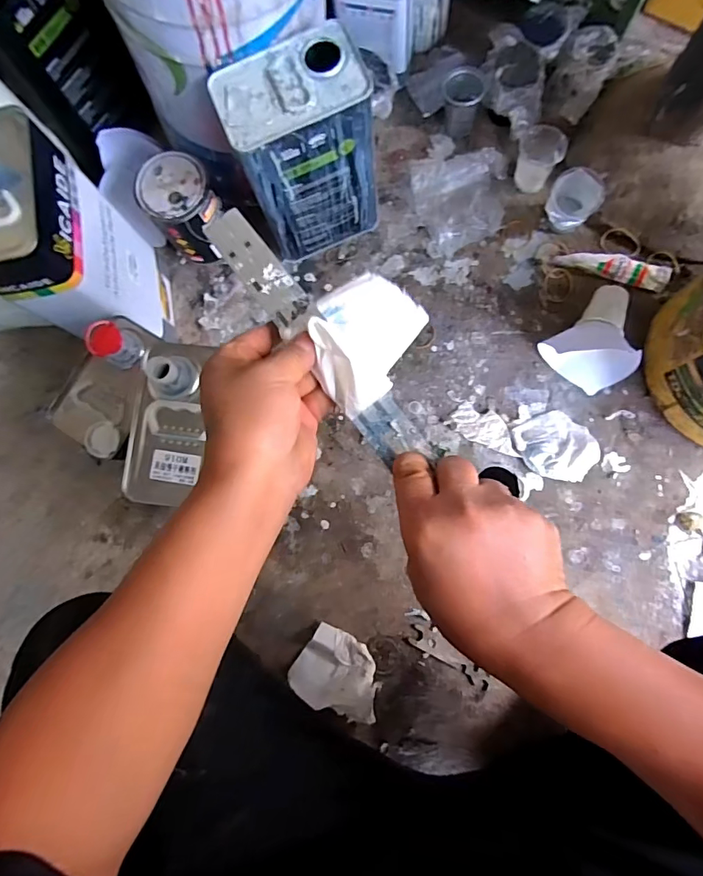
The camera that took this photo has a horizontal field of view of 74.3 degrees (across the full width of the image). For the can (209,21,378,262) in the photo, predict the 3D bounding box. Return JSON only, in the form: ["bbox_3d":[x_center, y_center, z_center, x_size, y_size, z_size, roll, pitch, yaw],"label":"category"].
[{"bbox_3d":[-0.060,-0.385,0.652,0.170,0.255,0.121,-24,81,1],"label":"can"}]

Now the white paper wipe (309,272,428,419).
[{"bbox_3d":[0.006,-0.074,0.340,0.071,0.042,0.107,25,85,7],"label":"white paper wipe"}]

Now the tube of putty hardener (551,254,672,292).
[{"bbox_3d":[0.398,-0.263,0.708,0.169,0.014,0.043,17,84,6],"label":"tube of putty hardener"}]

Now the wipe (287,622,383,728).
[{"bbox_3d":[-0.017,0.343,0.665,0.129,0.025,0.107,25,81,29],"label":"wipe"}]

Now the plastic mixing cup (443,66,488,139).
[{"bbox_3d":[0.178,-0.540,0.754,0.062,0.078,0.067,-1,82,4],"label":"plastic mixing cup"}]

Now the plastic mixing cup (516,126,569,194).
[{"bbox_3d":[0.289,-0.432,0.719,0.066,0.066,0.061,-1,82,4],"label":"plastic mixing cup"}]

